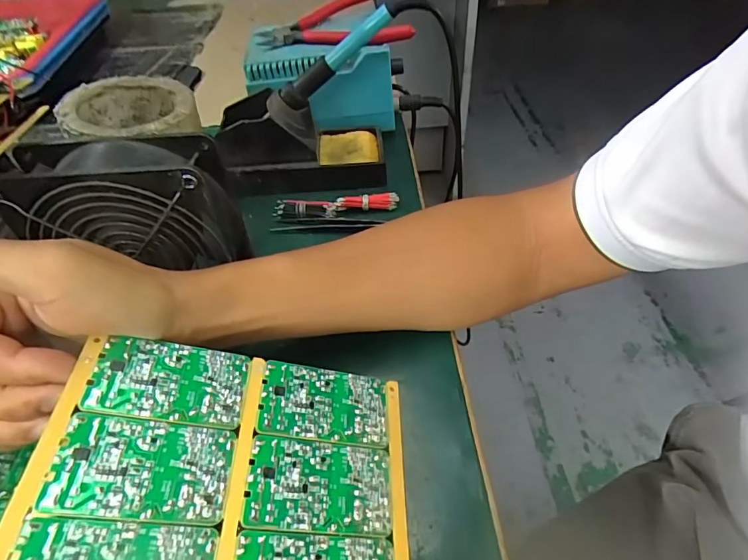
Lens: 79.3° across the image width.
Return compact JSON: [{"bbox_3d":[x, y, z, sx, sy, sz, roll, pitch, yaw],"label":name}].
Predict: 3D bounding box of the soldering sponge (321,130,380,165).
[{"bbox_3d":[-0.024,-0.122,0.432,0.054,0.016,0.060,-6,47,-1],"label":"soldering sponge"}]

